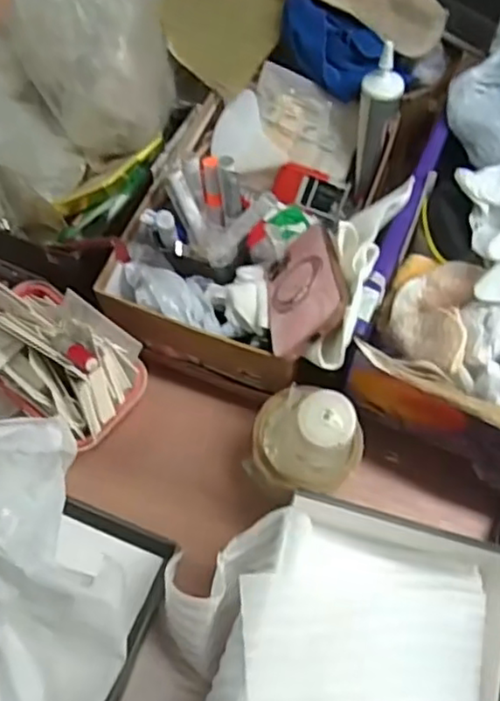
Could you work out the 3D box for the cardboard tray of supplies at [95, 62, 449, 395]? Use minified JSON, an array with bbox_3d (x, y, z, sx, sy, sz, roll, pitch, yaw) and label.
[{"bbox_3d":[0.031,-0.140,0.603,0.234,0.116,0.317,22,67,11],"label":"cardboard tray of supplies"}]

